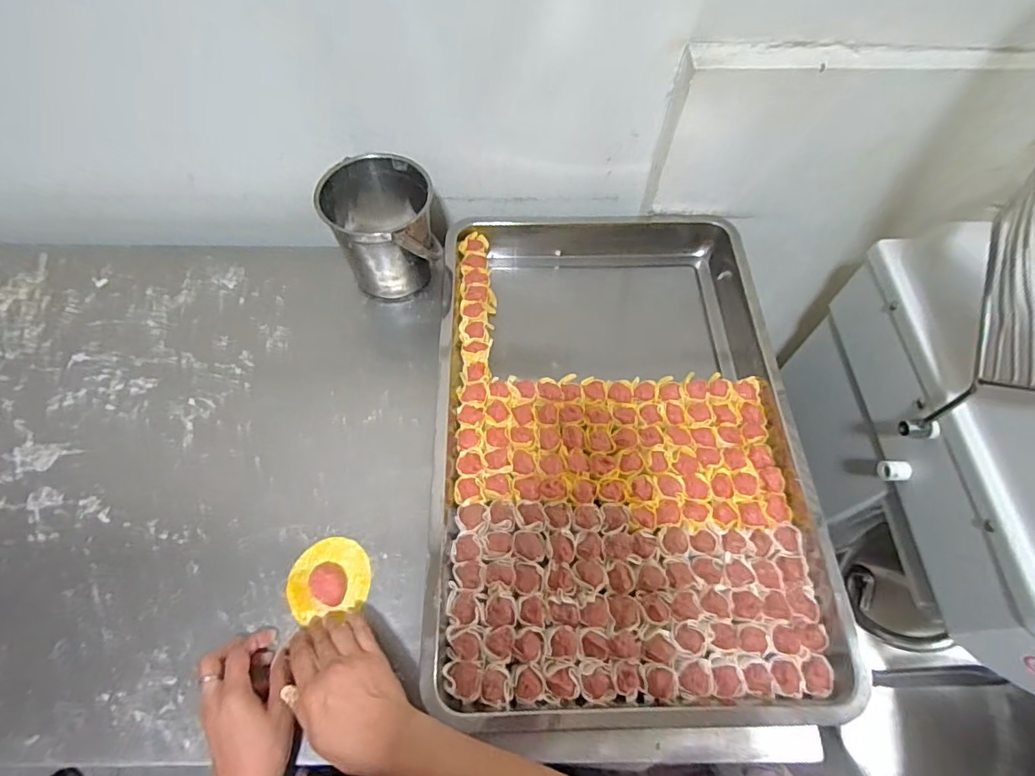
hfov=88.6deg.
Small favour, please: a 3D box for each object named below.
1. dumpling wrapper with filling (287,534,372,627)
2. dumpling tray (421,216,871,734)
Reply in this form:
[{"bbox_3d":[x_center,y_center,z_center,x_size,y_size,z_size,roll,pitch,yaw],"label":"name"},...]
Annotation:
[{"bbox_3d":[-0.190,0.185,0.529,0.079,0.025,0.073,-9,63,-7],"label":"dumpling wrapper with filling"},{"bbox_3d":[0.112,0.028,0.615,0.395,0.052,0.617,0,63,-2],"label":"dumpling tray"}]

